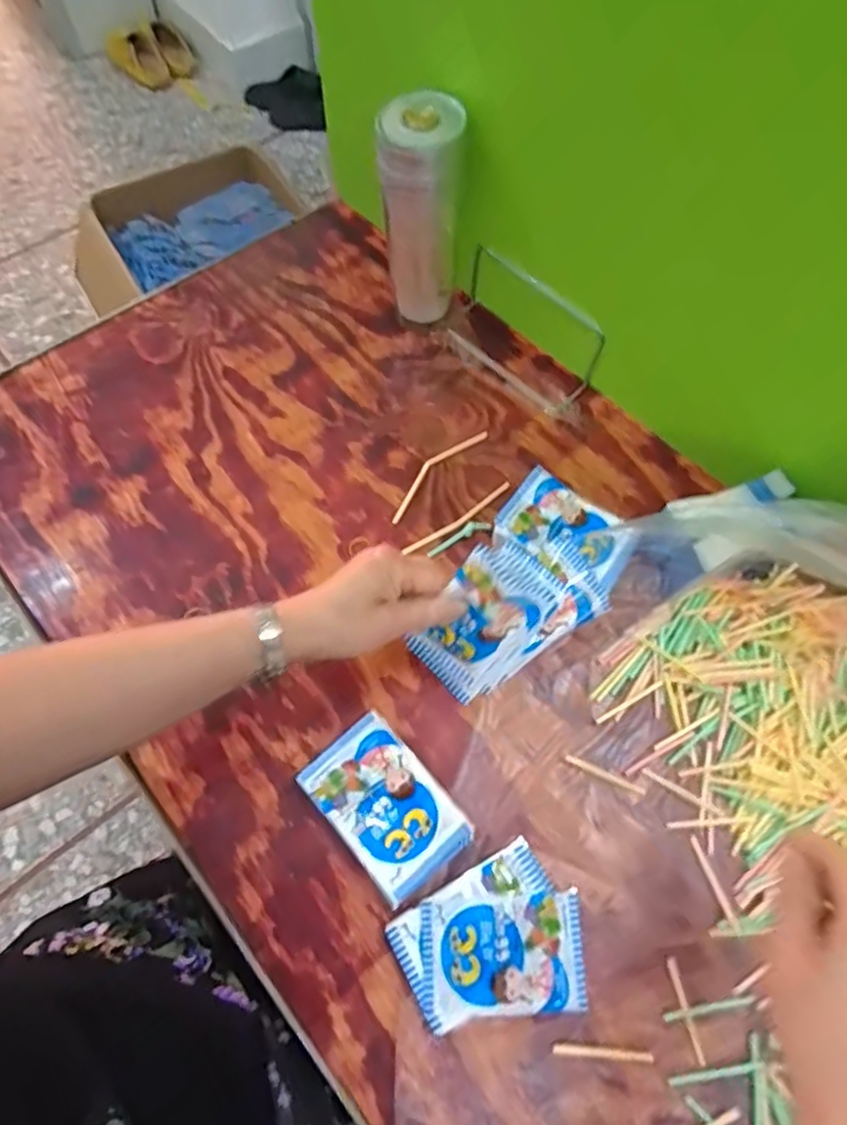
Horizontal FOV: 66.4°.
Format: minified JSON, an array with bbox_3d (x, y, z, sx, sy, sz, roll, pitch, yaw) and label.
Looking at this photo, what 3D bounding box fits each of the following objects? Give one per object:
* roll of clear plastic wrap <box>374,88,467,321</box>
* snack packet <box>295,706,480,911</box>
[{"bbox_3d":[-0.004,-0.296,0.574,0.066,0.194,0.063,9,66,2],"label":"roll of clear plastic wrap"},{"bbox_3d":[-0.026,0.170,0.450,0.071,0.028,0.109,-38,73,-17],"label":"snack packet"}]

